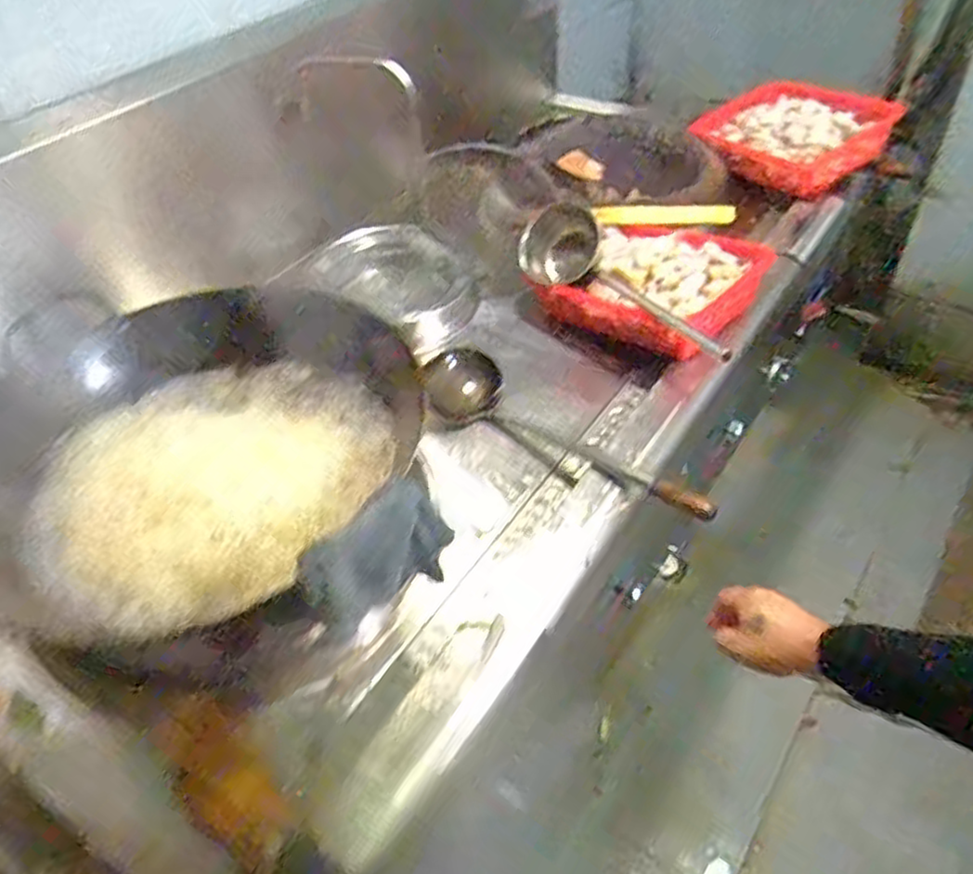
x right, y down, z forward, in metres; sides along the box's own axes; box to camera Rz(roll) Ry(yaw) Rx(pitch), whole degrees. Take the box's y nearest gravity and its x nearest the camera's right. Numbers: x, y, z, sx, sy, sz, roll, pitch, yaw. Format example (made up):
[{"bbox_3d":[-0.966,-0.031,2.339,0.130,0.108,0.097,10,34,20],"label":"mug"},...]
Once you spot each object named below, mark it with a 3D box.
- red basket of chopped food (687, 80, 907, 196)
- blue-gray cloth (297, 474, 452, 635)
[{"bbox_3d":[0.632,-0.617,1.479,0.332,0.131,0.228,28,55,28],"label":"red basket of chopped food"},{"bbox_3d":[-0.098,0.117,0.676,0.018,0.115,0.144,14,51,48],"label":"blue-gray cloth"}]

